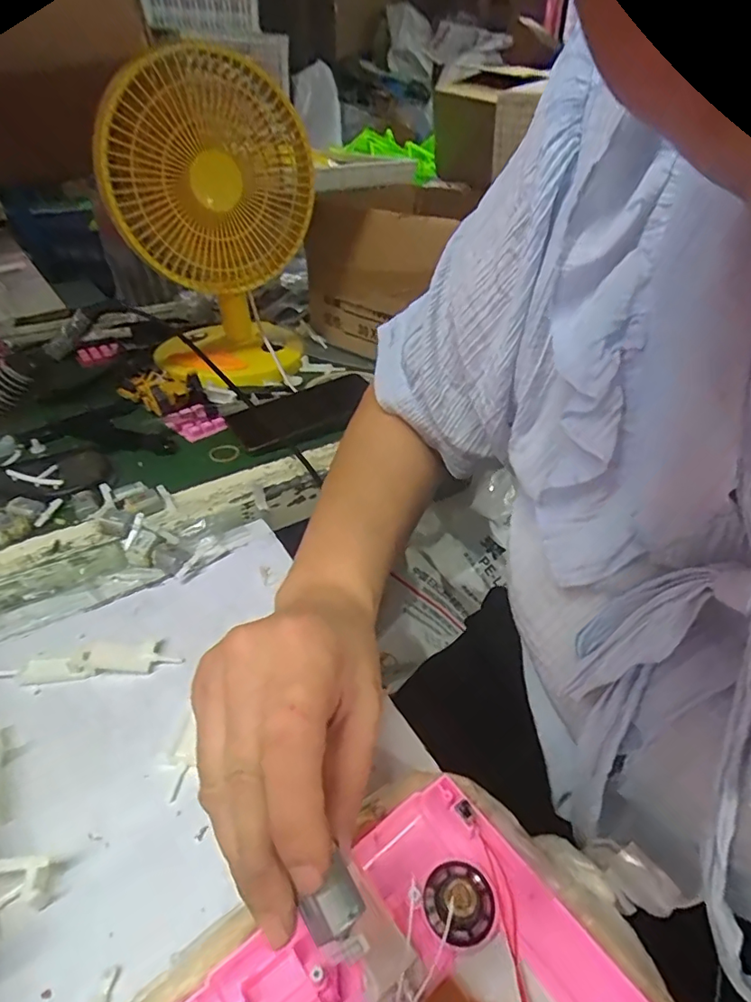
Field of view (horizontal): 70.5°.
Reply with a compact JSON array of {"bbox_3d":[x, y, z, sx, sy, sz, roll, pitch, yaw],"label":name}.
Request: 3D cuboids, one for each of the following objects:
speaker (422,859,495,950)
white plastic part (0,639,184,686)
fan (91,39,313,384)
[{"bbox_3d":[0.033,0.161,0.214,0.028,0.007,0.027,0,38,0],"label":"speaker"},{"bbox_3d":[-0.185,0.103,0.340,0.110,0.013,0.023,-8,38,-10],"label":"white plastic part"},{"bbox_3d":[-0.176,-0.305,0.613,0.206,0.304,0.178,-5,38,-7],"label":"fan"}]

